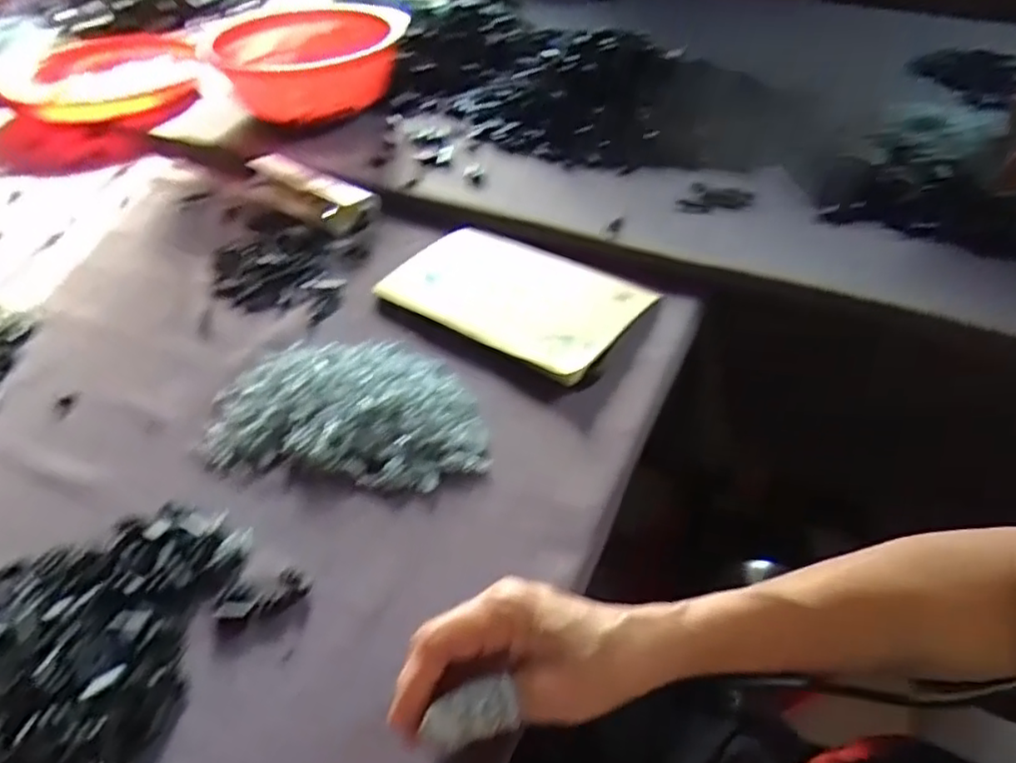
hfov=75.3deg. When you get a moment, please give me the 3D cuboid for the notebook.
[{"bbox_3d":[0.007,-0.076,0.567,0.197,0.020,0.141,25,51,25],"label":"notebook"}]

